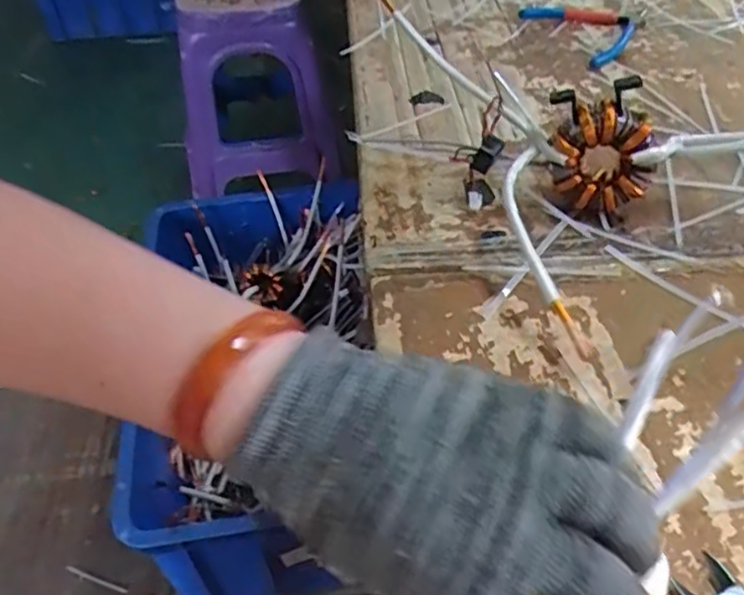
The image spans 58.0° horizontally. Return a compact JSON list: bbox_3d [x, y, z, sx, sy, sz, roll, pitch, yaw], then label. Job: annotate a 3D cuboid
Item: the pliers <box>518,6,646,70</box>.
[{"bbox_3d":[0.228,-0.307,0.762,0.133,0.010,0.154,23,51,24],"label":"pliers"}]

